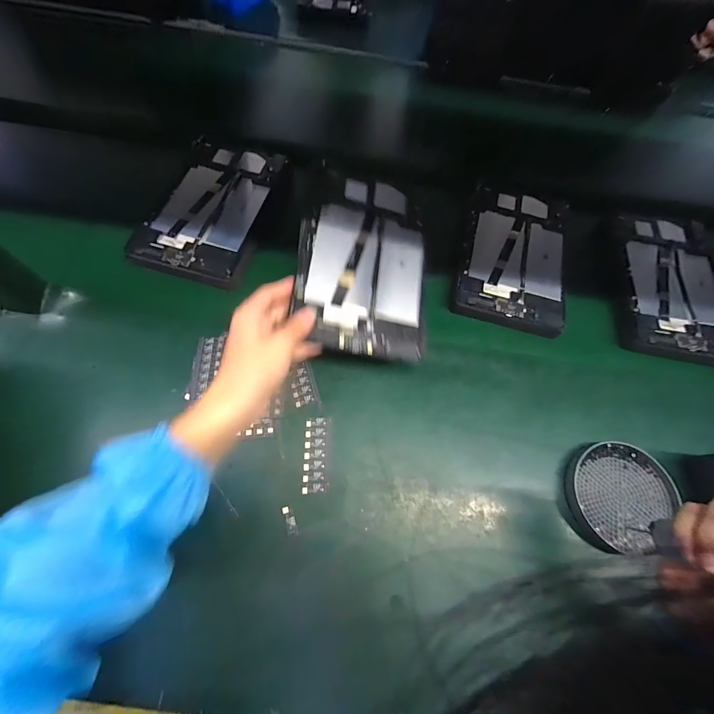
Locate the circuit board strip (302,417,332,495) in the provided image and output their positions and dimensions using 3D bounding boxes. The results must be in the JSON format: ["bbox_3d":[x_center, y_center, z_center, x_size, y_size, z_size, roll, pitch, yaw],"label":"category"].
[{"bbox_3d":[-0.046,0.110,0.386,0.029,0.004,0.081,3,67,-5],"label":"circuit board strip"}]

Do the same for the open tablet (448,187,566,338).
[{"bbox_3d":[0.237,-0.157,0.505,0.150,0.021,0.263,19,67,2],"label":"open tablet"}]

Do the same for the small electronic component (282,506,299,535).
[{"bbox_3d":[-0.070,0.173,0.361,0.011,0.004,0.029,-15,70,-12],"label":"small electronic component"}]

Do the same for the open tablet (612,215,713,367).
[{"bbox_3d":[0.458,-0.114,0.493,0.151,0.017,0.263,19,67,2],"label":"open tablet"}]

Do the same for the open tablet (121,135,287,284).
[{"bbox_3d":[-0.210,-0.221,0.501,0.151,0.007,0.246,13,67,3],"label":"open tablet"}]

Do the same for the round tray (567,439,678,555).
[{"bbox_3d":[0.287,0.154,0.379,0.107,0.031,0.109,2,68,-5],"label":"round tray"}]

